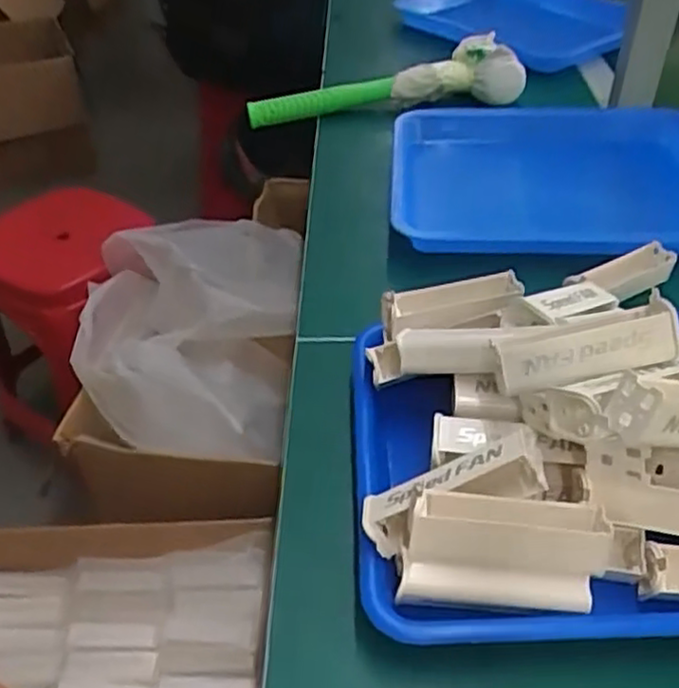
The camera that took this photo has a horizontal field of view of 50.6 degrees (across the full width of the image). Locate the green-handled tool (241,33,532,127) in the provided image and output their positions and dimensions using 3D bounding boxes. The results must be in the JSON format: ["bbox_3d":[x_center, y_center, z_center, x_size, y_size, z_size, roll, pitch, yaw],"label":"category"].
[{"bbox_3d":[0.054,-0.322,0.887,0.334,0.092,0.080,-3,42,-2],"label":"green-handled tool"}]

